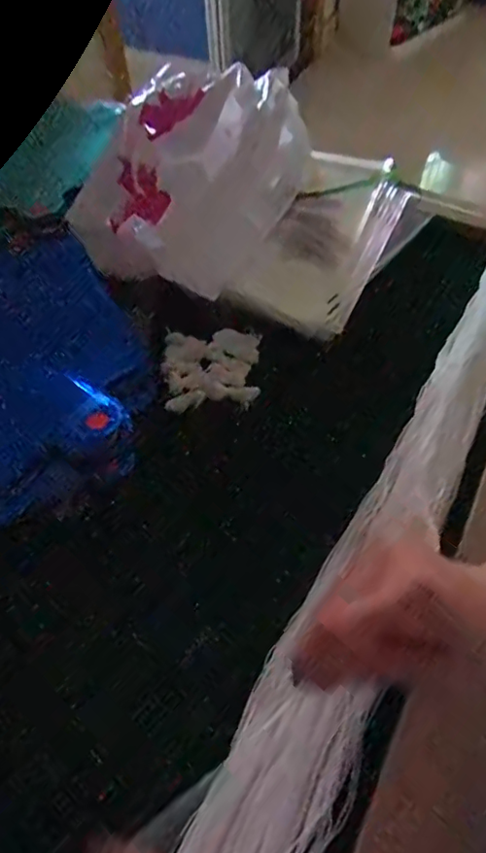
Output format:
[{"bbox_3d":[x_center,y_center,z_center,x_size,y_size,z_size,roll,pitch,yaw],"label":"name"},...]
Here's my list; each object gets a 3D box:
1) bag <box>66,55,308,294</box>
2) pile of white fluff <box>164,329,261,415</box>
[{"bbox_3d":[-0.055,-0.218,0.500,0.181,0.095,0.213,19,61,15],"label":"bag"},{"bbox_3d":[-0.025,-0.046,0.460,0.075,0.014,0.072,-5,58,1],"label":"pile of white fluff"}]

